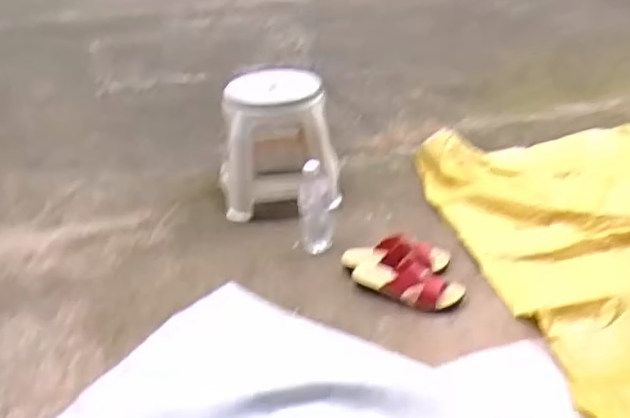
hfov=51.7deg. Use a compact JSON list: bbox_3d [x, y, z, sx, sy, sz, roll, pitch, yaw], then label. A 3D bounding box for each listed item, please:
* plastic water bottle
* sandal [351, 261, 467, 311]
[{"bbox_3d":[-0.002,-0.005,1.463,0.071,0.201,0.068,-3,30,1],"label":"plastic water bottle"},{"bbox_3d":[0.185,0.145,1.315,0.224,0.068,0.079,17,38,26],"label":"sandal"}]

